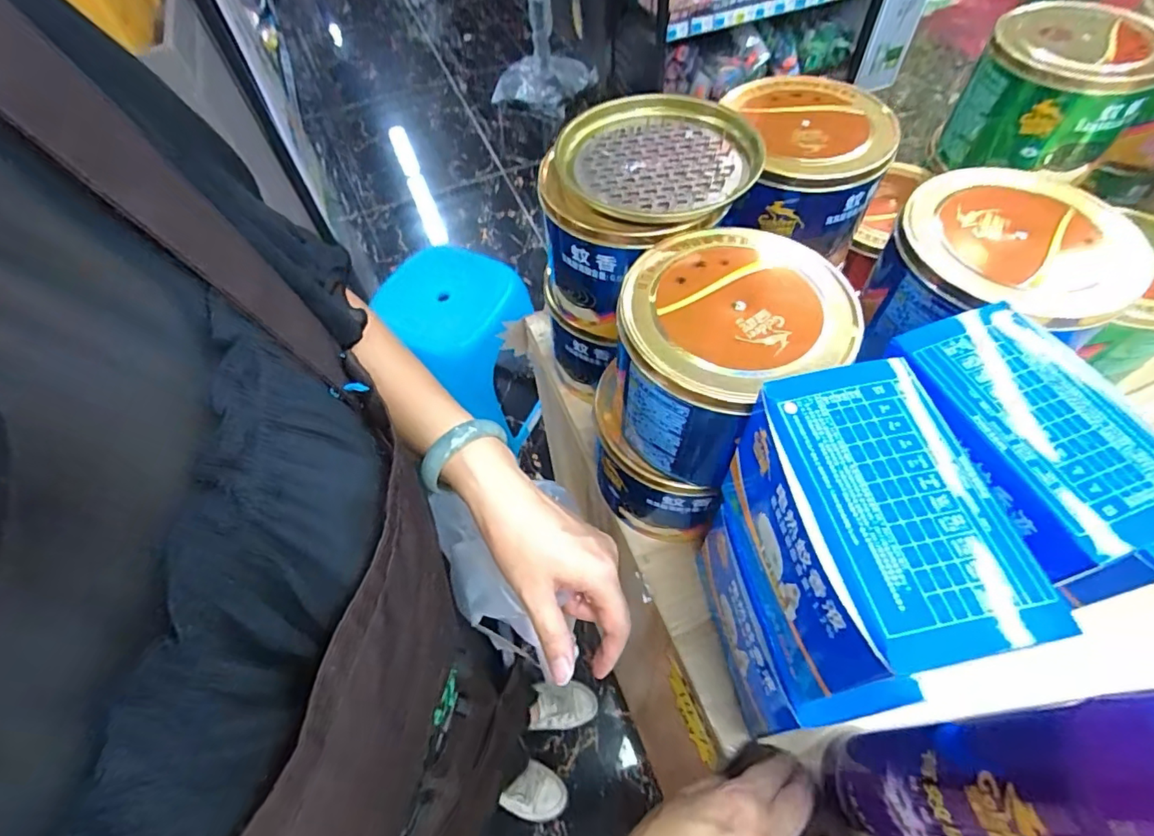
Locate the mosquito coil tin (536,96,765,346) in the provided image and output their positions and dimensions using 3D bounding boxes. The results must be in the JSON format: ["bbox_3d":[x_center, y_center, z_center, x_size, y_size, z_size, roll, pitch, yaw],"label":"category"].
[{"bbox_3d":[0.055,-0.155,0.433,0.140,0.120,0.158,27,63,19],"label":"mosquito coil tin"}]

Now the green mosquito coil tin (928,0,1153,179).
[{"bbox_3d":[0.427,-0.287,0.501,0.131,0.110,0.119,31,65,21],"label":"green mosquito coil tin"}]

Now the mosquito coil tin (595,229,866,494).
[{"bbox_3d":[0.092,-0.036,0.364,0.139,0.112,0.128,-38,63,-19],"label":"mosquito coil tin"}]

